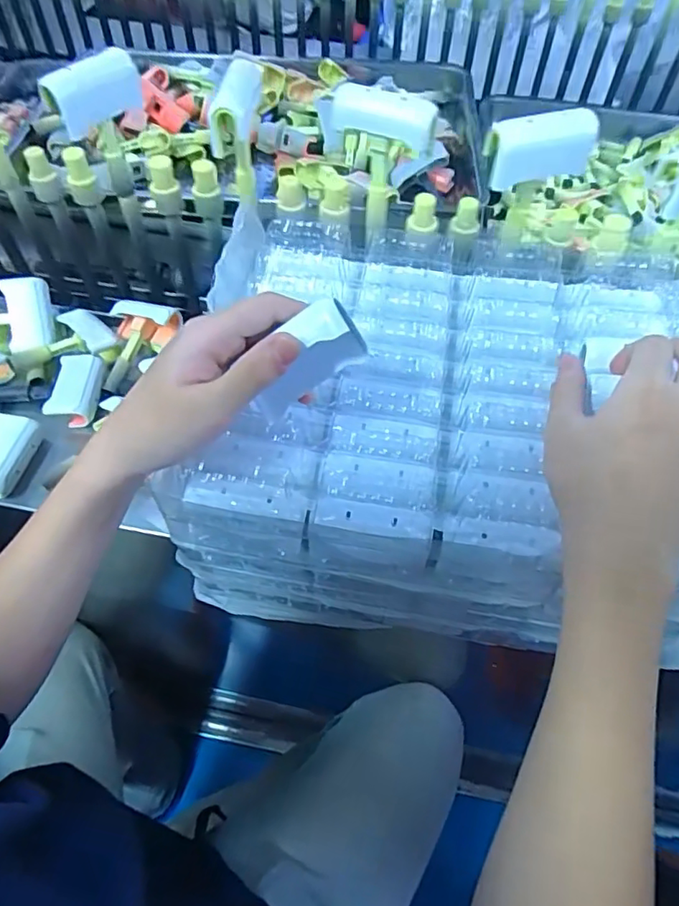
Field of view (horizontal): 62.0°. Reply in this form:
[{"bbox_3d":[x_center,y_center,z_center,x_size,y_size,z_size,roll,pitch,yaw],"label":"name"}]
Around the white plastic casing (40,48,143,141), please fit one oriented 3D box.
[{"bbox_3d":[-0.181,-0.268,0.424,0.024,0.042,0.065,31,60,19],"label":"white plastic casing"}]

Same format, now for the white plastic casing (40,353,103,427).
[{"bbox_3d":[-0.253,-0.062,0.546,0.040,0.020,0.074,-2,55,-2],"label":"white plastic casing"}]

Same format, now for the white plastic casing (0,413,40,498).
[{"bbox_3d":[-0.299,0.001,0.501,0.048,0.019,0.072,9,56,6],"label":"white plastic casing"}]

